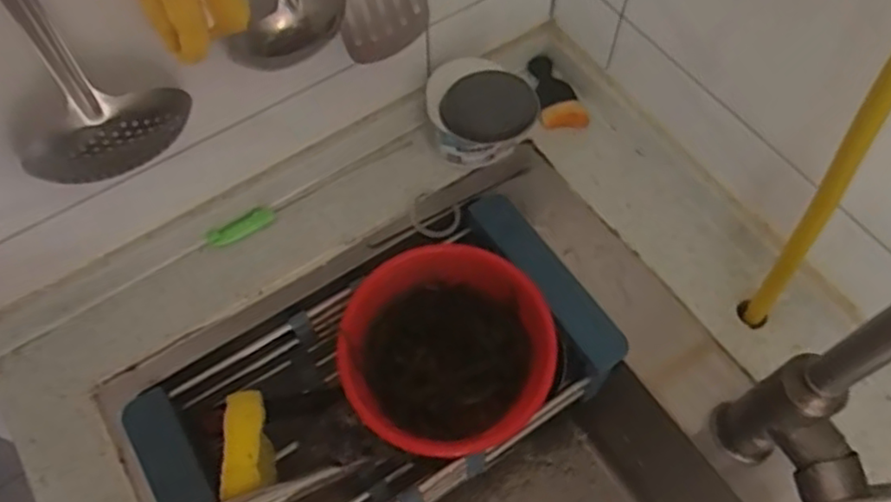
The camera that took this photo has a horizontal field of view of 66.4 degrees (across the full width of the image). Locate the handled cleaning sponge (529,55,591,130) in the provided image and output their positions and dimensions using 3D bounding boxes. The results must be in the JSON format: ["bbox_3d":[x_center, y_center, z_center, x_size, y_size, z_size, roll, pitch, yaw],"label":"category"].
[{"bbox_3d":[0.114,-0.164,0.699,0.045,0.013,0.094,-6,61,-3],"label":"handled cleaning sponge"}]

